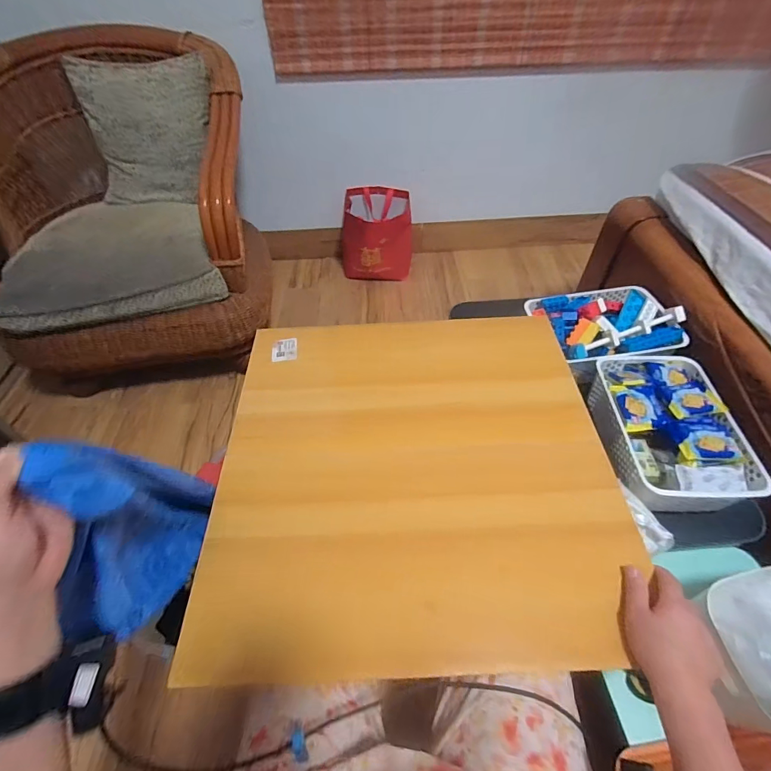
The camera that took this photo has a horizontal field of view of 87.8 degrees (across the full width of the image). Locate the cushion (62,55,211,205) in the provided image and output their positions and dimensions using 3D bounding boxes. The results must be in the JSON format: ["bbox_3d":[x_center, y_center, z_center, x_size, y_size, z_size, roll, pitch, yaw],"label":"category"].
[{"bbox_3d":[-0.744,-0.775,1.241,0.423,0.373,0.086,4,22,11],"label":"cushion"}]

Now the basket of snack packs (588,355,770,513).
[{"bbox_3d":[0.534,0.079,0.773,0.222,0.111,0.319,1,51,4],"label":"basket of snack packs"}]

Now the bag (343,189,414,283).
[{"bbox_3d":[-0.038,-0.612,1.654,0.289,0.281,0.244,-1,51,2],"label":"bag"}]

